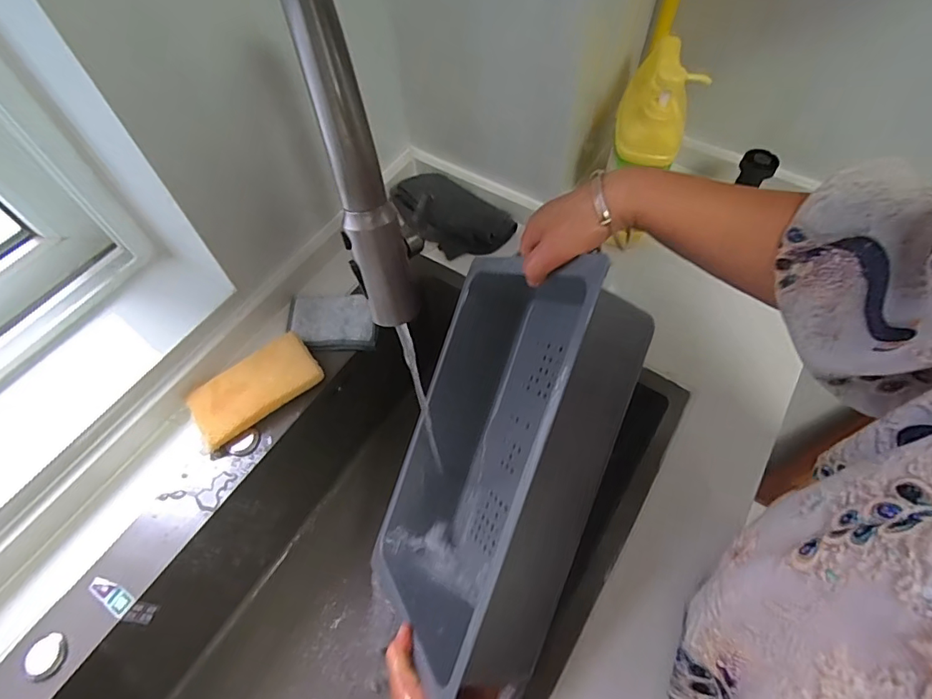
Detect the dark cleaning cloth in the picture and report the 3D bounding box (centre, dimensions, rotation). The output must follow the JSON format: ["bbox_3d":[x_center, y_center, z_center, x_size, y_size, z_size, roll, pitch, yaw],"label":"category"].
[{"bbox_3d":[-0.018,-0.204,0.729,0.175,0.044,0.108,38,68,20],"label":"dark cleaning cloth"}]

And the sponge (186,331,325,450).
[{"bbox_3d":[-0.254,0.046,0.599,0.151,0.029,0.077,-33,65,-16],"label":"sponge"}]

